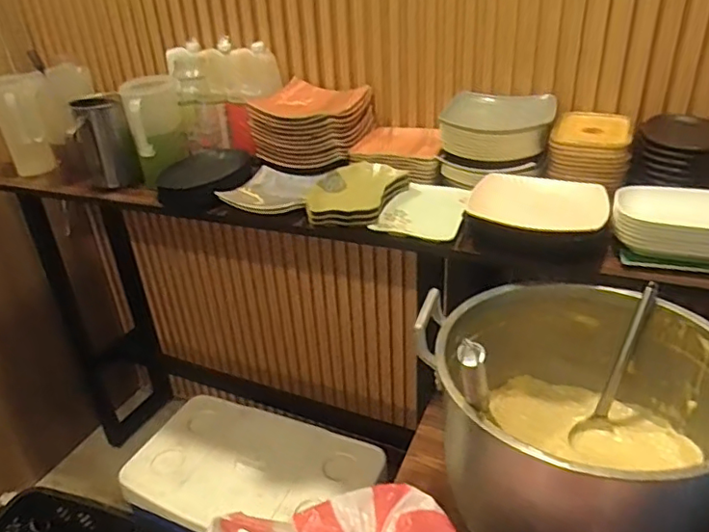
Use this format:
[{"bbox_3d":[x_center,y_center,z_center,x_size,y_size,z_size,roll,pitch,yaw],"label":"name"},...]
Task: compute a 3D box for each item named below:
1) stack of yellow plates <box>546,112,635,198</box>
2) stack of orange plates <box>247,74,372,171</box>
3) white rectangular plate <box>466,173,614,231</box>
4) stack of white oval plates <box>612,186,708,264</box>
[{"bbox_3d":[0.430,-0.221,1.032,0.135,0.075,0.211,10,32,23],"label":"stack of yellow plates"},{"bbox_3d":[-0.099,-0.312,1.259,0.234,0.123,0.219,7,31,18],"label":"stack of orange plates"},{"bbox_3d":[0.297,-0.103,0.915,0.208,0.029,0.148,12,33,25],"label":"white rectangular plate"},{"bbox_3d":[0.510,-0.063,0.852,0.219,0.072,0.104,9,32,21],"label":"stack of white oval plates"}]

